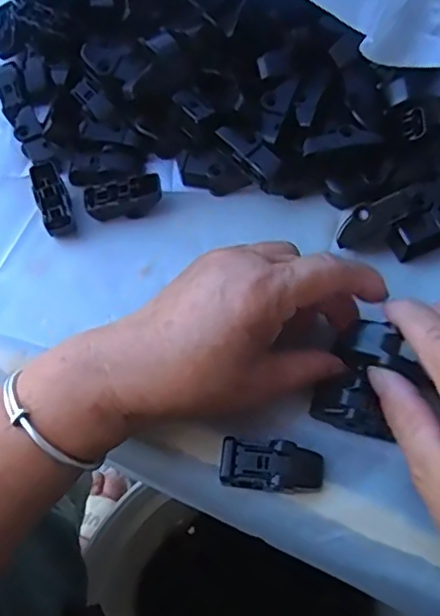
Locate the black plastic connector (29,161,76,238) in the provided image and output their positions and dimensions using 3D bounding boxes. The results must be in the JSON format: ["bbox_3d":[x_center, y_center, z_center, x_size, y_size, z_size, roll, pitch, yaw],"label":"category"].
[{"bbox_3d":[-0.102,-0.067,0.369,0.018,0.014,0.047,-19,80,-8],"label":"black plastic connector"}]

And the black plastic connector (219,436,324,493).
[{"bbox_3d":[0.026,0.077,0.297,0.050,0.013,0.022,2,67,4],"label":"black plastic connector"}]

